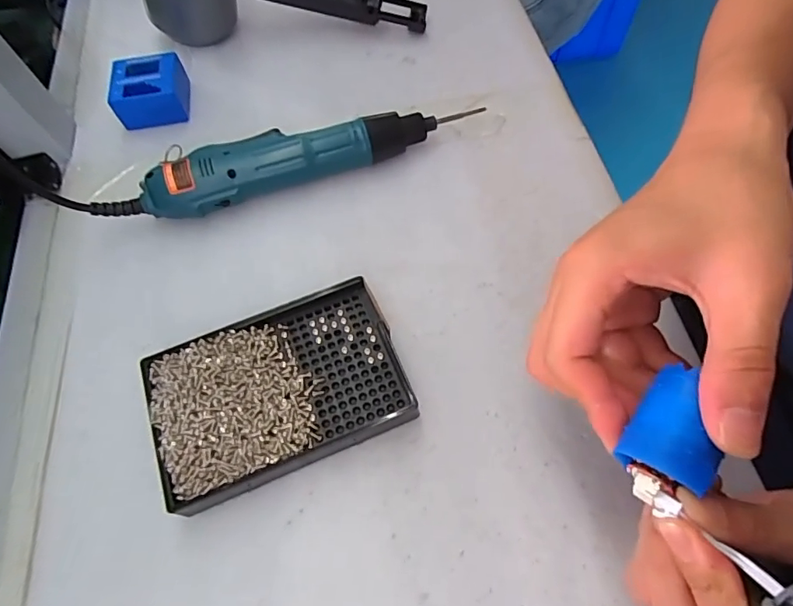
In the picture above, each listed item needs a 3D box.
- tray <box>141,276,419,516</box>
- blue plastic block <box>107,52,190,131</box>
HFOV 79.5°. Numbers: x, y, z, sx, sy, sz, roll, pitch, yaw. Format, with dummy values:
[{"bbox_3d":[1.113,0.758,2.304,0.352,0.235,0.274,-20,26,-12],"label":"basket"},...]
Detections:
[{"bbox_3d":[-0.066,0.048,0.273,0.136,0.029,0.090,-22,65,-8],"label":"tray"},{"bbox_3d":[-0.198,-0.172,0.390,0.056,0.033,0.046,-15,64,-5],"label":"blue plastic block"}]

